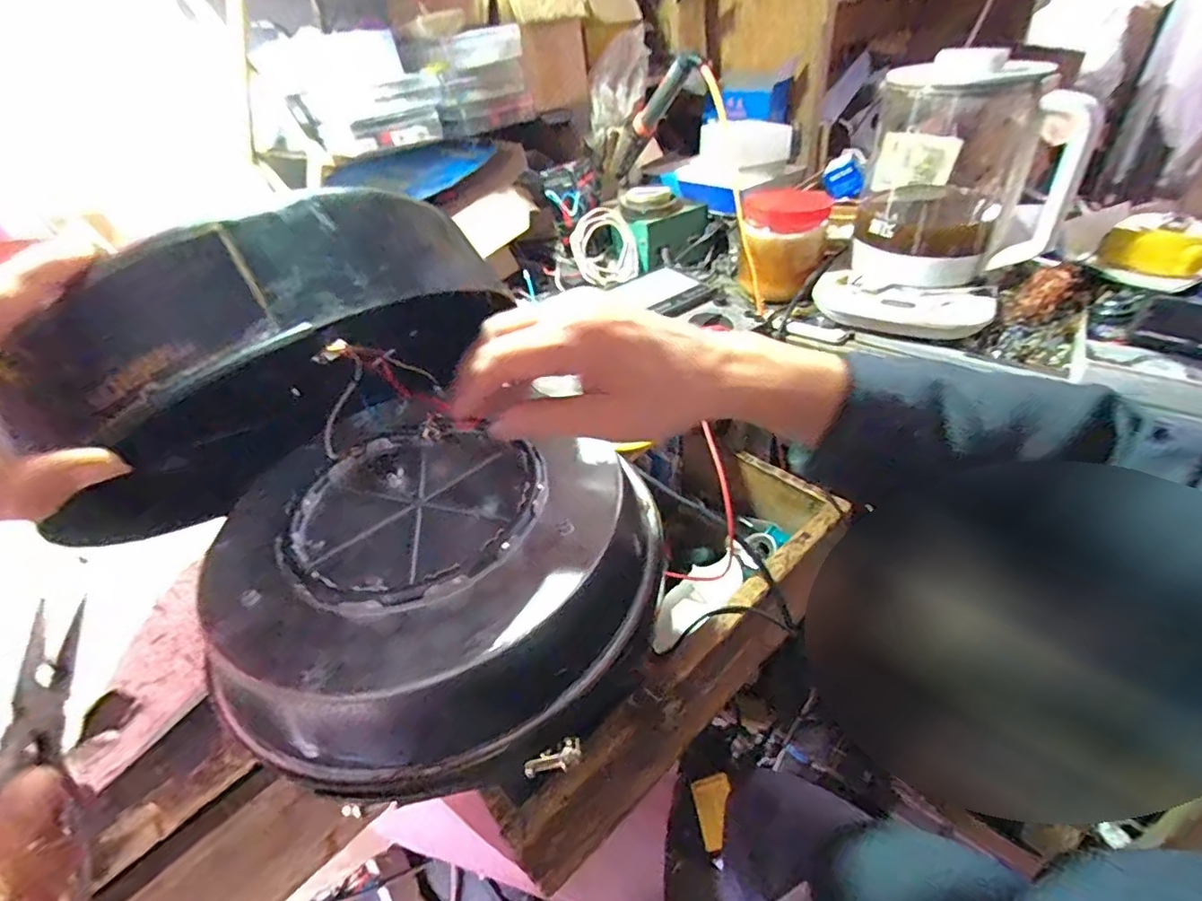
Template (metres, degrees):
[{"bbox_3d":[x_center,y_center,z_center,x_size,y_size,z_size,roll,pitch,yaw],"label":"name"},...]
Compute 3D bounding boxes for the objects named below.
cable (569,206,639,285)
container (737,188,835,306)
[{"bbox_3d":[0.004,-0.268,0.746,0.084,0.099,0.021,-24,5,-12],"label":"cable"},{"bbox_3d":[0.212,-0.243,0.665,0.098,0.104,0.089,7,41,15],"label":"container"}]

